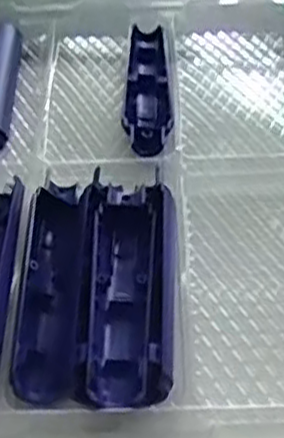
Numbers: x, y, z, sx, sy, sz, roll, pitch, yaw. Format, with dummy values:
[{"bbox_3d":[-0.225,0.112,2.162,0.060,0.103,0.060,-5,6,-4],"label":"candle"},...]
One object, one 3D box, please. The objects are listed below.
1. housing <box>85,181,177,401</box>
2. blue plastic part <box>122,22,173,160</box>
[{"bbox_3d":[-0.005,0.039,0.477,0.049,0.027,0.169,0,47,1],"label":"housing"},{"bbox_3d":[0.005,-0.109,0.641,0.037,0.021,0.188,0,47,2],"label":"blue plastic part"}]

